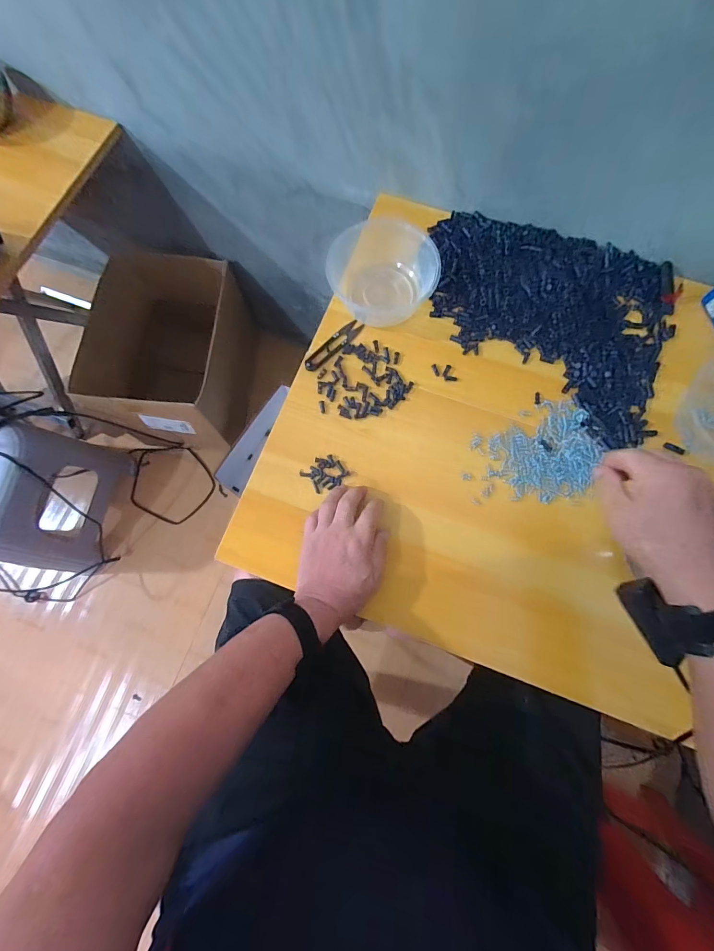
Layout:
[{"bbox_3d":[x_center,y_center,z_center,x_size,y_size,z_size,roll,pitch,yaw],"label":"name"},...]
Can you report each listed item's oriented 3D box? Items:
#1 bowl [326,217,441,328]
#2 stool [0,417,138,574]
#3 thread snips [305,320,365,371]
[{"bbox_3d":[0.039,-0.266,0.501,0.128,0.058,0.120,0,76,0],"label":"bowl"},{"bbox_3d":[-0.714,0.033,0.810,0.275,0.323,0.282,11,76,2],"label":"stool"},{"bbox_3d":[-0.032,-0.177,0.521,0.097,0.004,0.025,-42,80,-9],"label":"thread snips"}]

